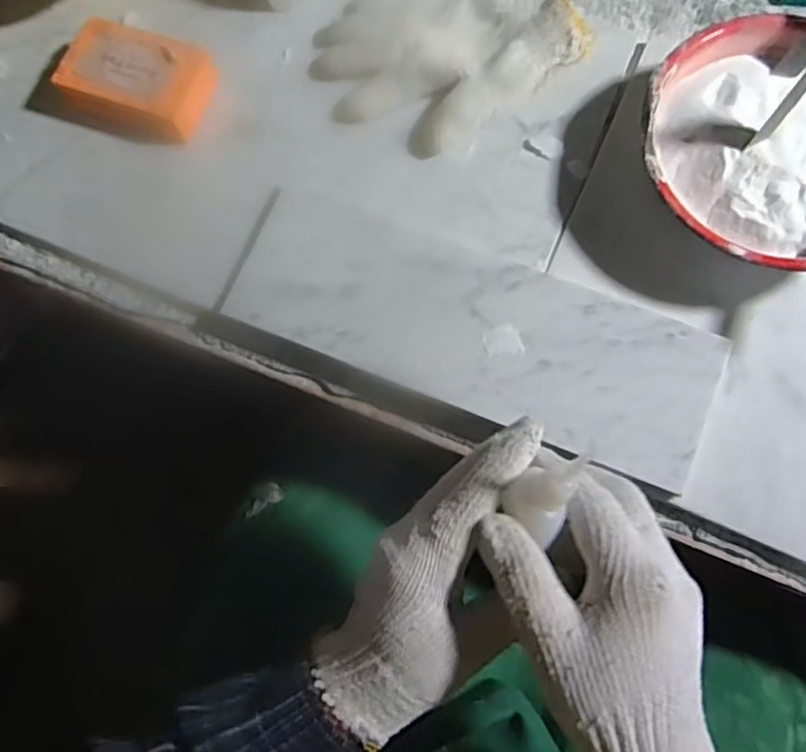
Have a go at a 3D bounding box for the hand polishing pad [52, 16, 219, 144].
[{"bbox_3d":[-0.183,-0.201,0.476,0.092,0.031,0.066,16,77,9],"label":"hand polishing pad"}]

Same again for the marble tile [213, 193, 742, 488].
[{"bbox_3d":[0.042,-0.029,0.436,0.299,0.017,0.100,19,78,9],"label":"marble tile"}]

